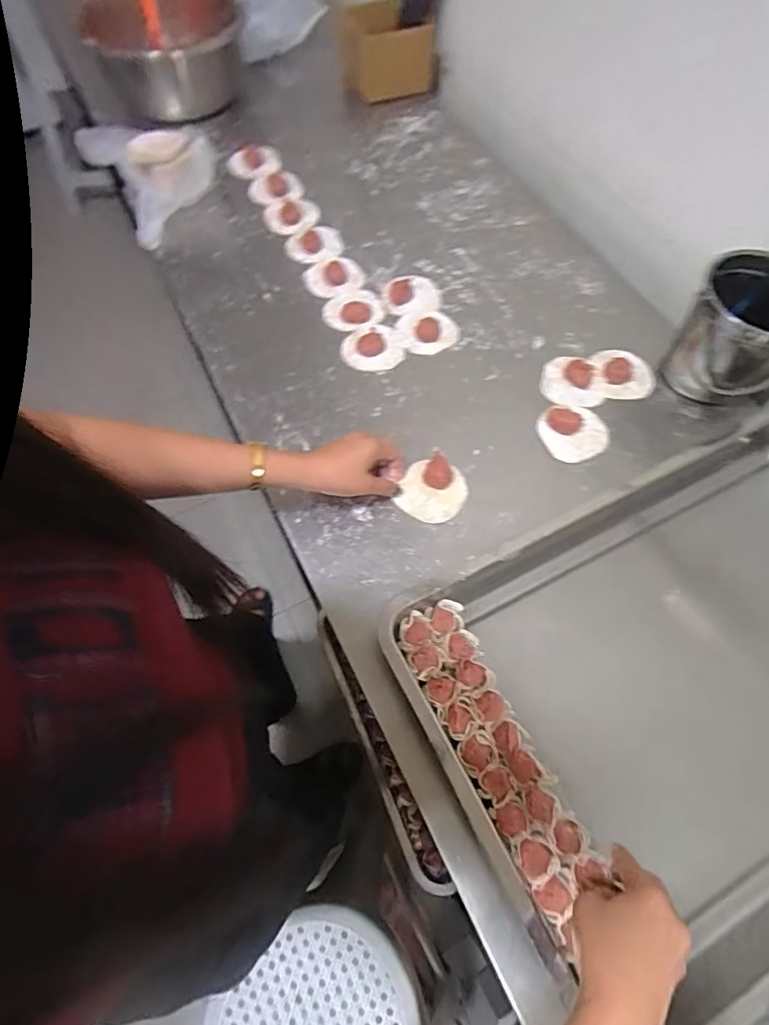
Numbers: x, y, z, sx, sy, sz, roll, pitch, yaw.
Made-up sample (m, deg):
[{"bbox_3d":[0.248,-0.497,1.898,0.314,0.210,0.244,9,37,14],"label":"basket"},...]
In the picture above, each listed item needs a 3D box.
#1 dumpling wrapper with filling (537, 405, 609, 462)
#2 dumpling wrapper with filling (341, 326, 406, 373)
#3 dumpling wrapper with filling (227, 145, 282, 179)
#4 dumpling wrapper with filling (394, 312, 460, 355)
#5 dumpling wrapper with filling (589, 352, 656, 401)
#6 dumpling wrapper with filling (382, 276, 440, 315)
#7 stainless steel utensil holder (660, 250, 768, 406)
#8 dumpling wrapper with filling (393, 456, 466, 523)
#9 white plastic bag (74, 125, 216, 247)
[{"bbox_3d":[0.235,-0.103,0.653,0.085,0.021,0.081,-1,64,1],"label":"dumpling wrapper with filling"},{"bbox_3d":[-0.017,-0.220,0.711,0.080,0.014,0.070,-21,65,-9],"label":"dumpling wrapper with filling"},{"bbox_3d":[-0.224,-0.602,0.908,0.089,0.014,0.070,-11,64,-4],"label":"dumpling wrapper with filling"},{"bbox_3d":[0.059,-0.251,0.731,0.086,0.017,0.070,-3,64,0],"label":"dumpling wrapper with filling"},{"bbox_3d":[0.312,-0.182,0.694,0.082,0.014,0.071,4,64,4],"label":"dumpling wrapper with filling"},{"bbox_3d":[0.039,-0.314,0.768,0.081,0.012,0.076,-1,64,1],"label":"dumpling wrapper with filling"},{"bbox_3d":[0.435,-0.218,0.634,0.137,0.146,0.127,-1,64,1],"label":"stainless steel utensil holder"},{"bbox_3d":[0.057,-0.027,0.619,0.075,0.012,0.080,-1,64,1],"label":"dumpling wrapper with filling"},{"bbox_3d":[-0.365,-0.544,0.841,0.160,0.083,0.207,-32,67,-13],"label":"white plastic bag"}]

